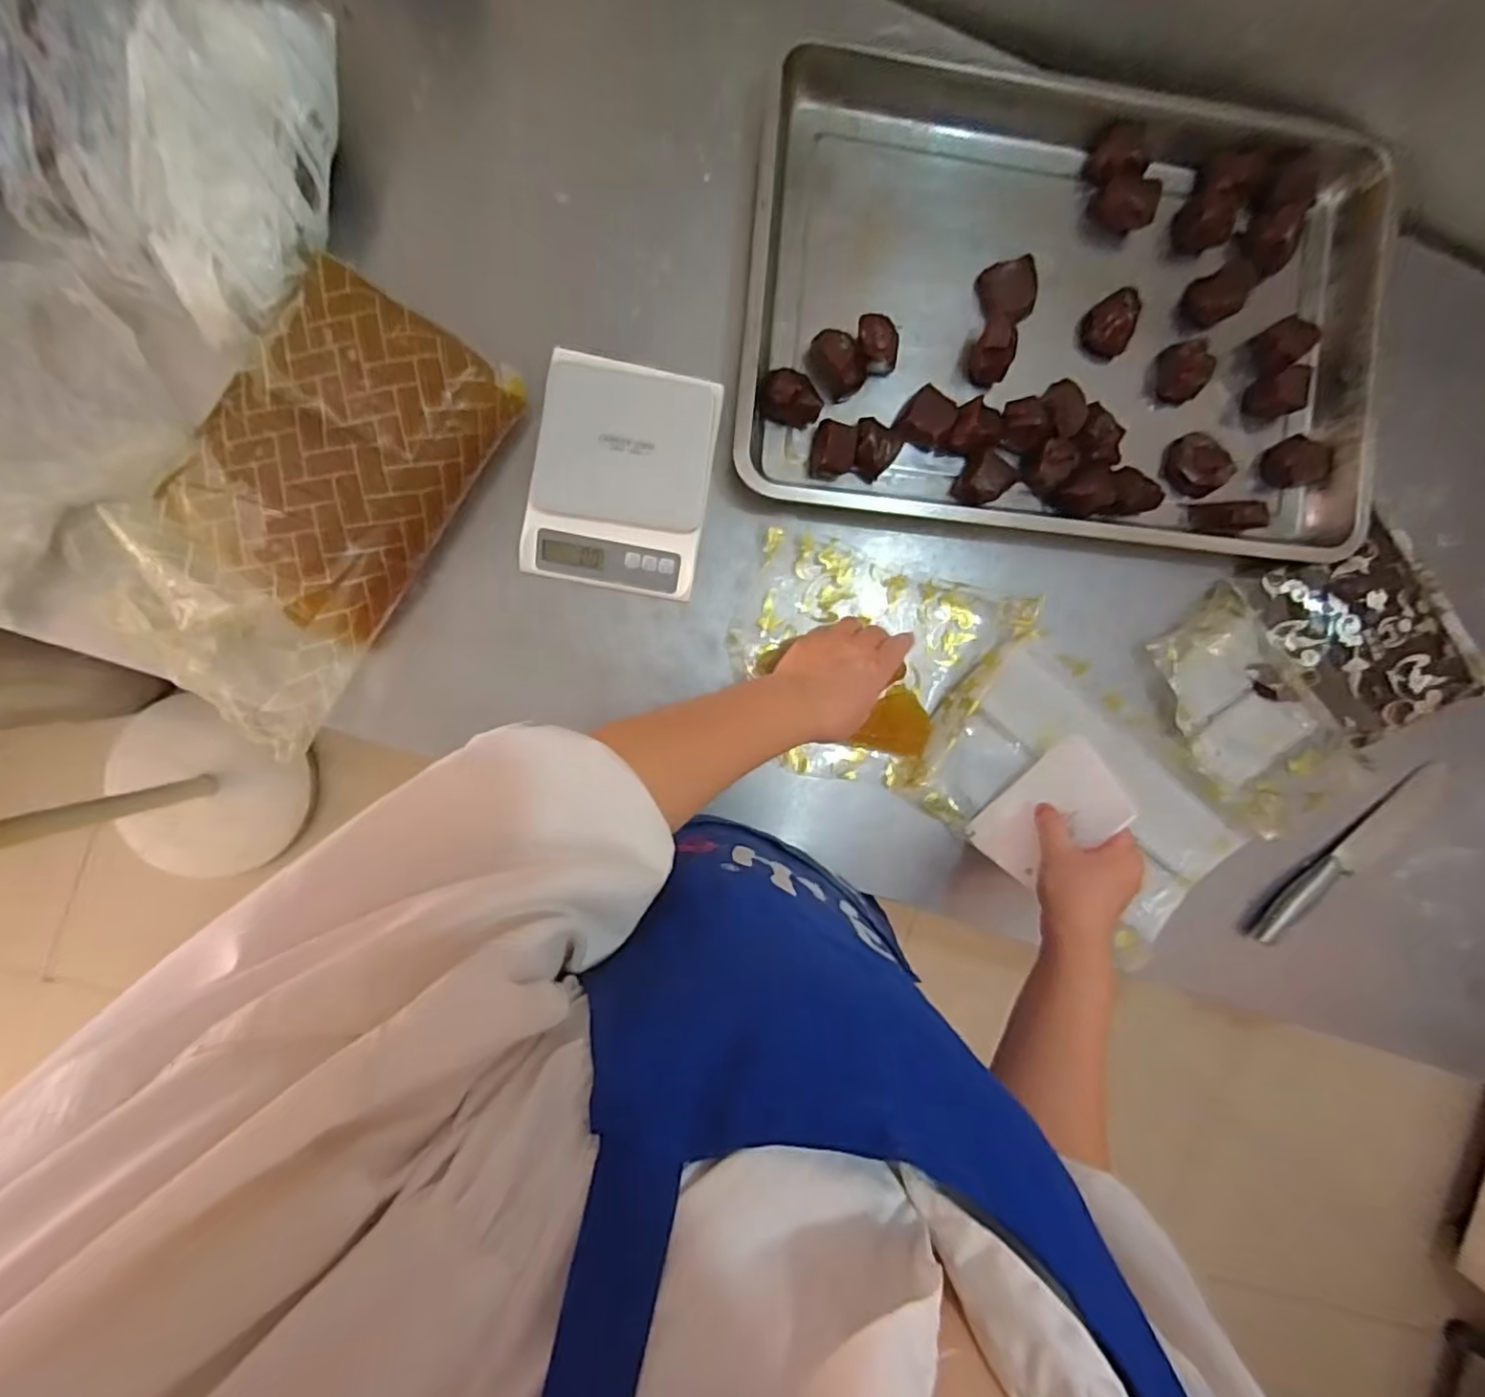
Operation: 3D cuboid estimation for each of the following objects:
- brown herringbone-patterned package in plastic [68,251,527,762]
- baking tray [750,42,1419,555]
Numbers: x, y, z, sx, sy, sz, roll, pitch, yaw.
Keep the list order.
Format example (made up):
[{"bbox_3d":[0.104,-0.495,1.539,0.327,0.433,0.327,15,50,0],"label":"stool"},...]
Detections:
[{"bbox_3d":[-0.351,-0.155,0.521,0.207,0.077,0.333,30,86,-4],"label":"brown herringbone-patterned package in plastic"},{"bbox_3d":[0.299,-0.352,0.610,0.589,0.046,0.405,6,88,-5],"label":"baking tray"}]

